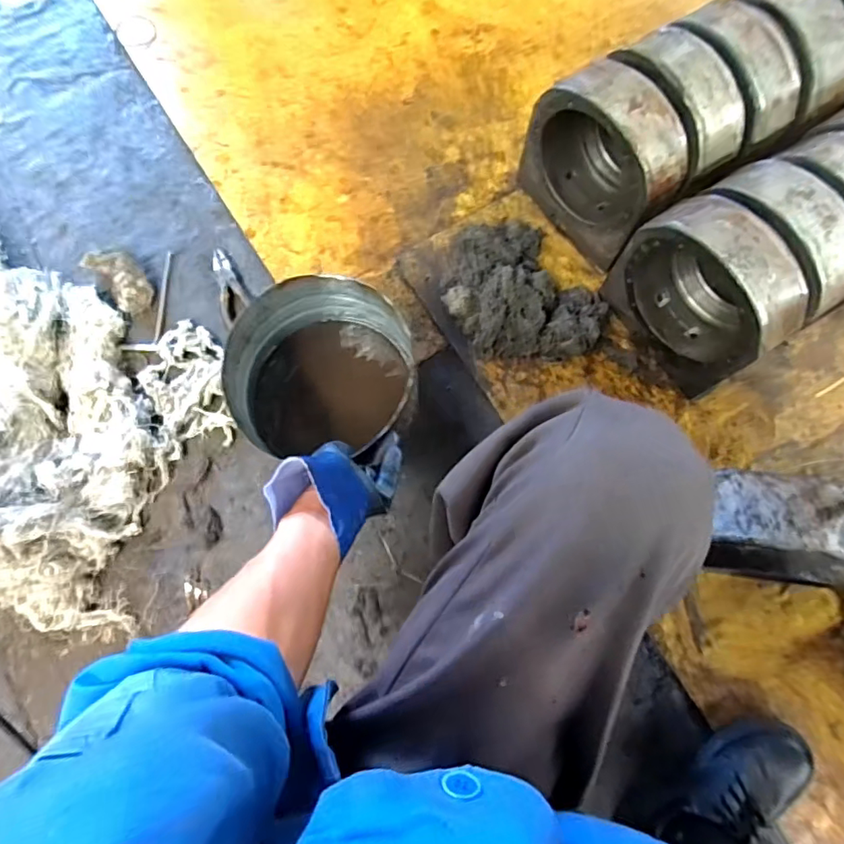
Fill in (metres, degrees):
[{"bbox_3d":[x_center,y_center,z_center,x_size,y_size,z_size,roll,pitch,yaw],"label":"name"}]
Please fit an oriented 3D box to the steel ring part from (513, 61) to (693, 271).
[{"bbox_3d":[0.268,-0.383,0.816,0.094,0.253,0.219,-38,79,-9],"label":"steel ring part"}]

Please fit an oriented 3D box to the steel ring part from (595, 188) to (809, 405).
[{"bbox_3d":[0.395,-0.178,0.757,0.116,0.248,0.224,-33,78,-8],"label":"steel ring part"}]

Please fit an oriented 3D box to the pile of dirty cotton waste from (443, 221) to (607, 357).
[{"bbox_3d":[0.153,-0.202,0.848,0.206,0.080,0.263,-39,79,-10],"label":"pile of dirty cotton waste"}]

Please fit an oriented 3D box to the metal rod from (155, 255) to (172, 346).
[{"bbox_3d":[-0.427,-0.207,0.892,0.011,0.004,0.161,0,75,0],"label":"metal rod"}]

